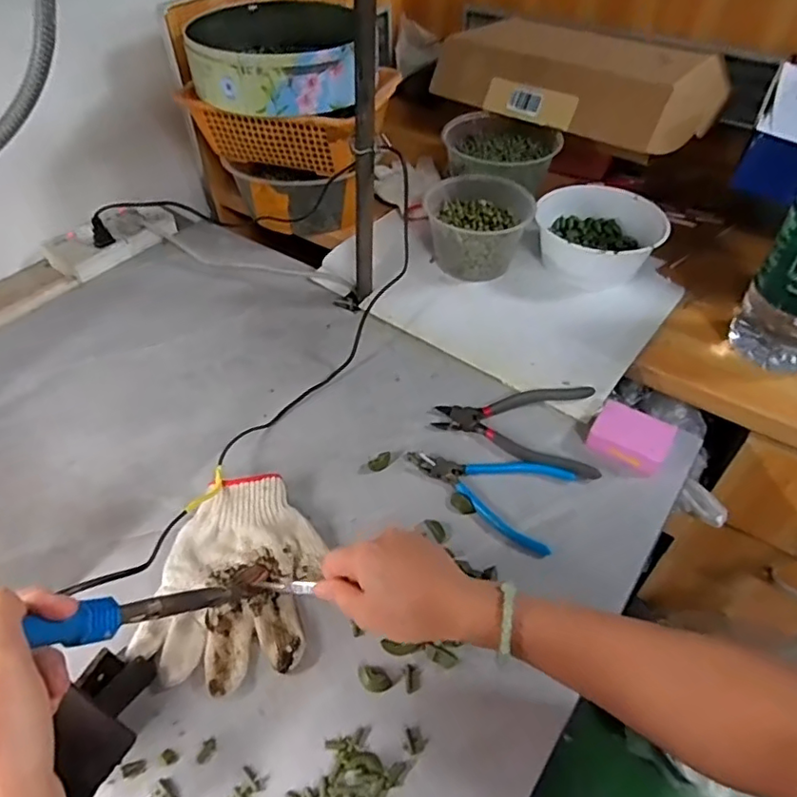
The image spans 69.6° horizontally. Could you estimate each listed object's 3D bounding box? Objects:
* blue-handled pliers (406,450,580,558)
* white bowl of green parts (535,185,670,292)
[{"bbox_3d":[0.081,0.086,0.561,0.158,0.011,0.096,17,49,16],"label":"blue-handled pliers"},{"bbox_3d":[0.267,-0.217,0.770,0.159,0.062,0.169,0,47,0],"label":"white bowl of green parts"}]

